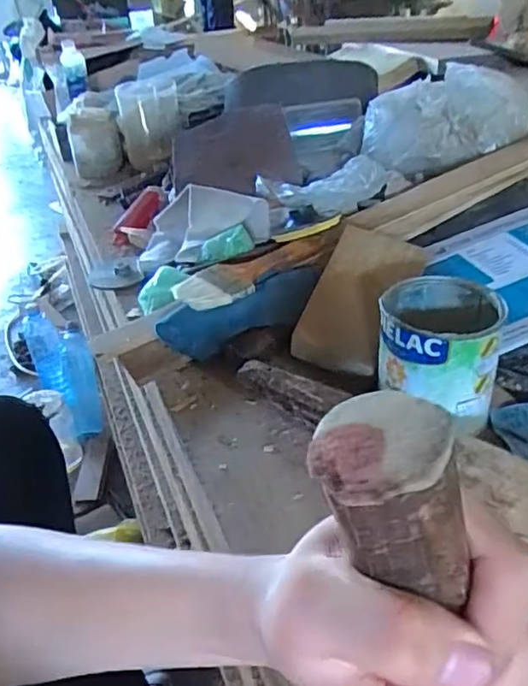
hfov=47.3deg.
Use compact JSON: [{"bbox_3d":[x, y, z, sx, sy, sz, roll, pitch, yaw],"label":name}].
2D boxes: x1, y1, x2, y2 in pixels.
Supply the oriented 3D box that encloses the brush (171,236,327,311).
[{"bbox_3d":[-0.007,-0.076,0.674,0.183,0.026,0.071,-21,36,-24],"label":"brush"}]

